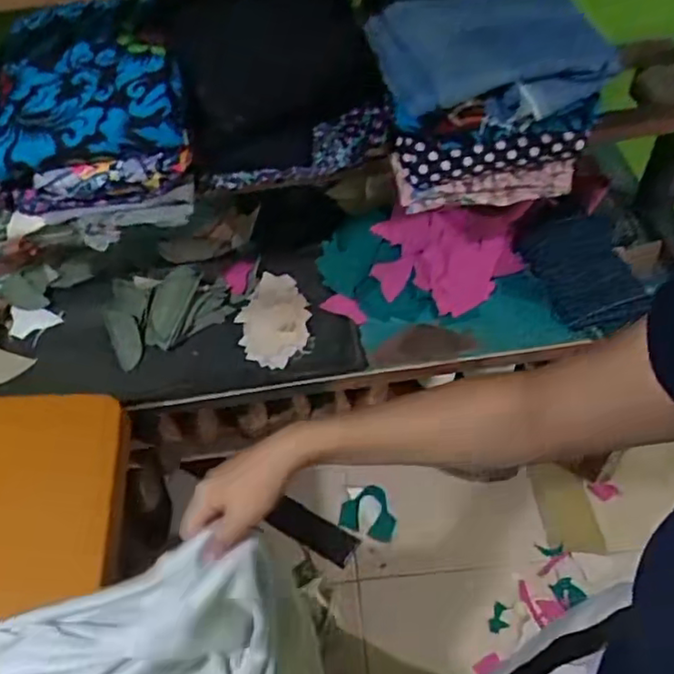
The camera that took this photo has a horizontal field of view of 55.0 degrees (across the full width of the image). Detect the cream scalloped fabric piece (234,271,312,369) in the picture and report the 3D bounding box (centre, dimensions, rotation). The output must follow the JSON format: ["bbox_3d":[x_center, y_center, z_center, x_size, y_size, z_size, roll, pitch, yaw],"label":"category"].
[{"bbox_3d":[-0.090,-0.029,0.924,0.099,0.012,0.169,-12,52,-6],"label":"cream scalloped fabric piece"}]

